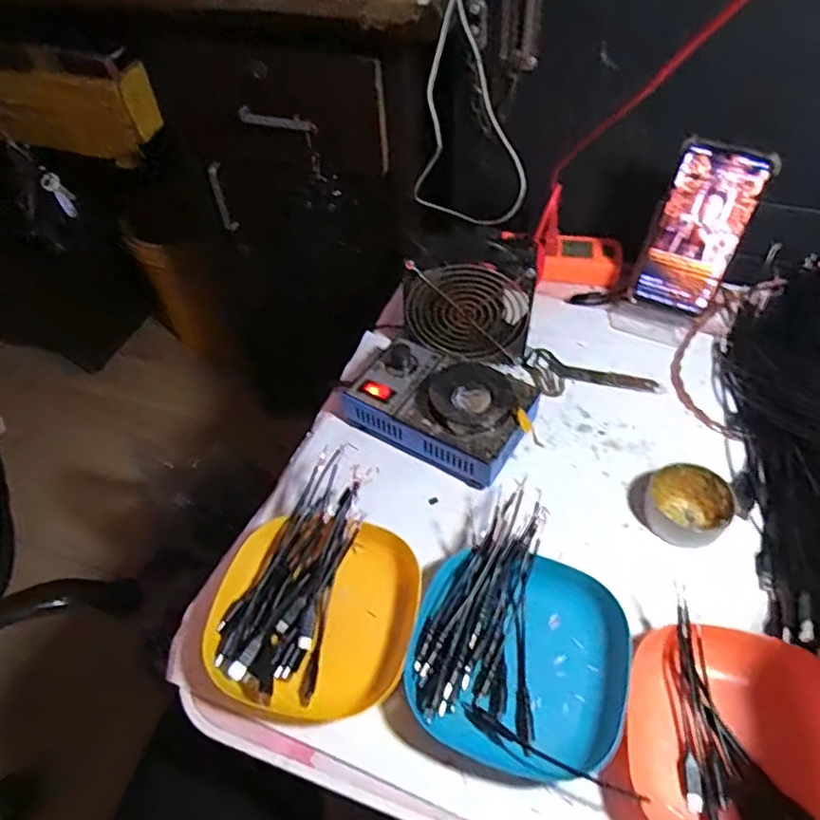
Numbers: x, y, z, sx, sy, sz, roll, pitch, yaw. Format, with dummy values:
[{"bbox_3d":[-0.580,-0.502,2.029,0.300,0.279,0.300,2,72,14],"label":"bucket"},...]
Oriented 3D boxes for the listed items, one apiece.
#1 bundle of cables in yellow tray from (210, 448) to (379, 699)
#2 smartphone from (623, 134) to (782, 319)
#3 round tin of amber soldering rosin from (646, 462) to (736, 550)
[{"bbox_3d":[-0.083,0.118,0.460,0.075,0.041,0.180,10,52,11],"label":"bundle of cables in yellow tray"},{"bbox_3d":[0.269,-0.166,0.589,0.078,0.163,0.009,23,44,15],"label":"smartphone"},{"bbox_3d":[0.223,0.074,0.496,0.061,0.024,0.058,-1,50,2],"label":"round tin of amber soldering rosin"}]

